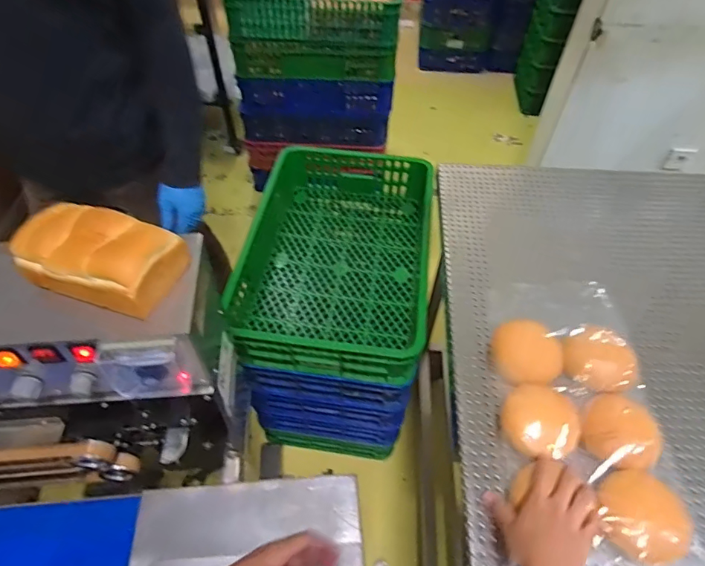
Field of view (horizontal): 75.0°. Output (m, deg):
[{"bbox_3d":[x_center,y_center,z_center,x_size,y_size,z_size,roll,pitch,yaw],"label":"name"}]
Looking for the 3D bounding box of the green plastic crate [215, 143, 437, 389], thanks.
[{"bbox_3d":[-0.035,-0.083,1.146,0.429,0.153,0.629,7,51,5],"label":"green plastic crate"}]

